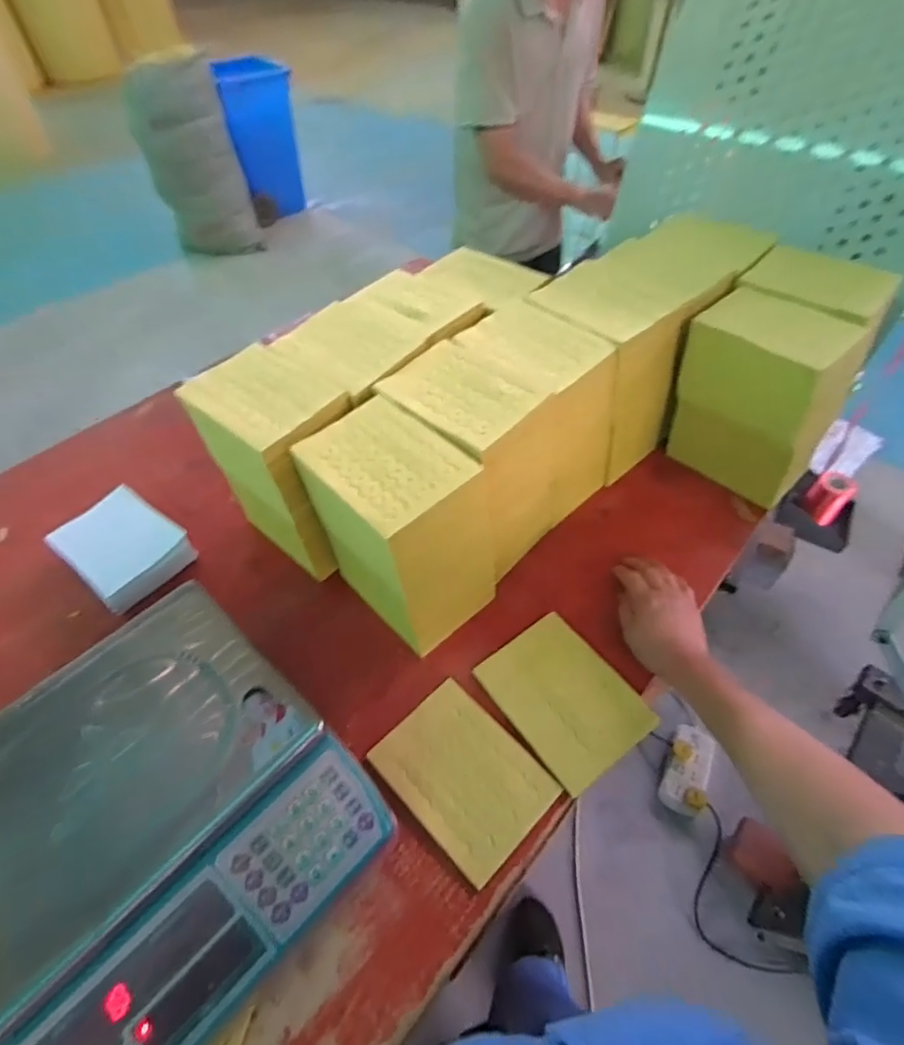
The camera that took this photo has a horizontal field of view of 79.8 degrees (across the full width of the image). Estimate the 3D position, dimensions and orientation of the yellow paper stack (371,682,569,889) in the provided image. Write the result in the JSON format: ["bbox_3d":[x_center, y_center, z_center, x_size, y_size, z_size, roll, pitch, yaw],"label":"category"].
[{"bbox_3d":[0.011,0.246,0.533,0.117,0.005,0.157,-37,60,-25],"label":"yellow paper stack"}]

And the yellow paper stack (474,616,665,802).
[{"bbox_3d":[0.120,0.184,0.581,0.122,0.013,0.159,-30,57,-21],"label":"yellow paper stack"}]

